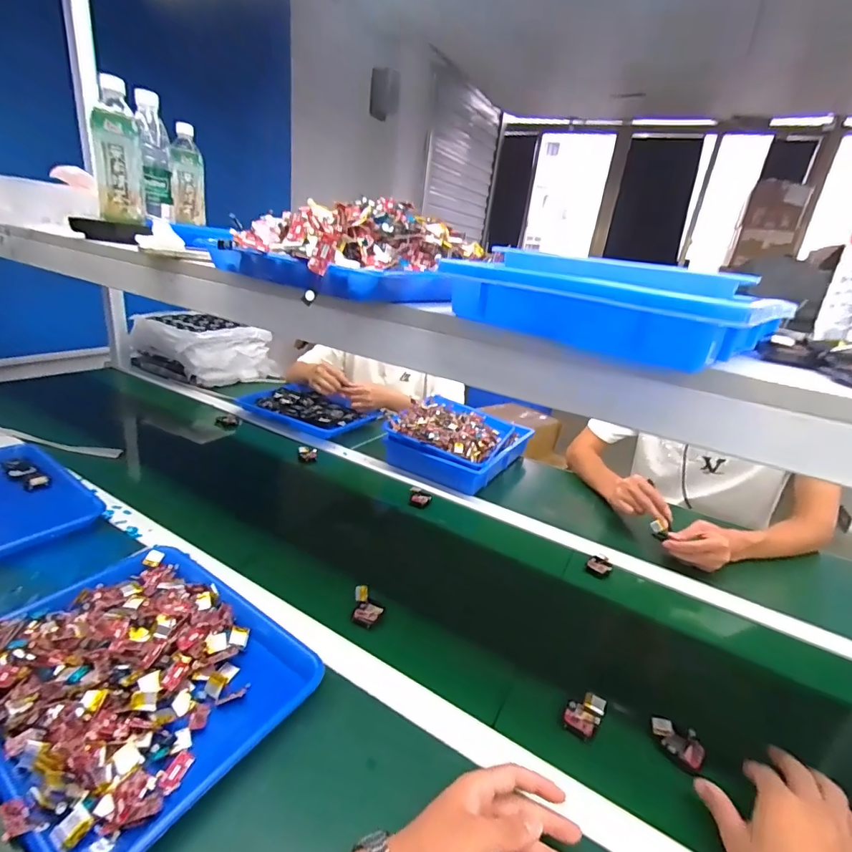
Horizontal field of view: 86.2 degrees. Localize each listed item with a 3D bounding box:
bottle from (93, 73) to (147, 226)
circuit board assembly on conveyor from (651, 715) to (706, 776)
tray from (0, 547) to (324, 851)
[{"bbox_3d":[-0.478,-0.416,0.704,0.063,0.188,0.062,-8,26,-32],"label":"bottle"},{"bbox_3d":[0.274,0.345,0.498,0.034,0.018,0.055,-12,28,-38],"label":"circuit board assembly on conveyor"},{"bbox_3d":[-0.311,0.257,0.496,0.338,0.041,0.266,20,26,31],"label":"tray"}]

